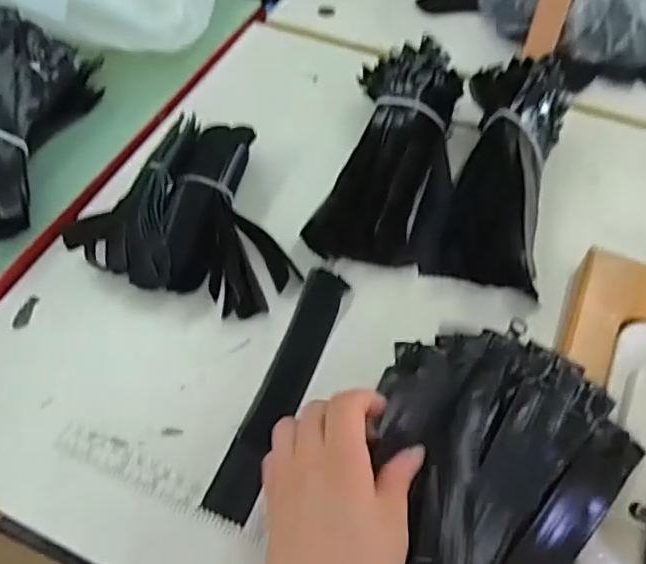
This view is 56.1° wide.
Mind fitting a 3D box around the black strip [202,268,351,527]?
[{"bbox_3d":[-0.028,0.071,0.434,0.030,0.007,0.194,17,58,12],"label":"black strip"}]

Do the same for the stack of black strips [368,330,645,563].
[{"bbox_3d":[0.096,0.130,0.358,0.147,0.043,0.198,16,58,11],"label":"stack of black strips"}]

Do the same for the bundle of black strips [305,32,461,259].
[{"bbox_3d":[0.064,-0.106,0.520,0.097,0.050,0.215,17,71,12],"label":"bundle of black strips"}]

